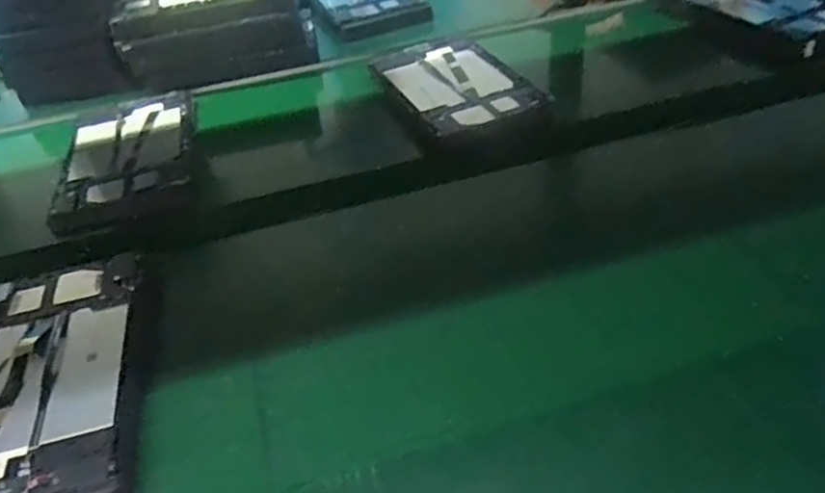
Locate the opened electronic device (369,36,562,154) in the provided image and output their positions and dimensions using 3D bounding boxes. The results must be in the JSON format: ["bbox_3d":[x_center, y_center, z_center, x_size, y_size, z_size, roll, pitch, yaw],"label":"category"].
[{"bbox_3d":[0.054,-0.208,0.816,0.180,0.037,0.248,-20,44,-19],"label":"opened electronic device"}]

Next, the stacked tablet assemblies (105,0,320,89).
[{"bbox_3d":[-0.287,-0.341,0.911,0.250,0.109,0.184,-13,43,4],"label":"stacked tablet assemblies"}]

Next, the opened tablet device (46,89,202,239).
[{"bbox_3d":[-0.345,-0.115,0.757,0.162,0.017,0.264,-16,44,-10],"label":"opened tablet device"}]

